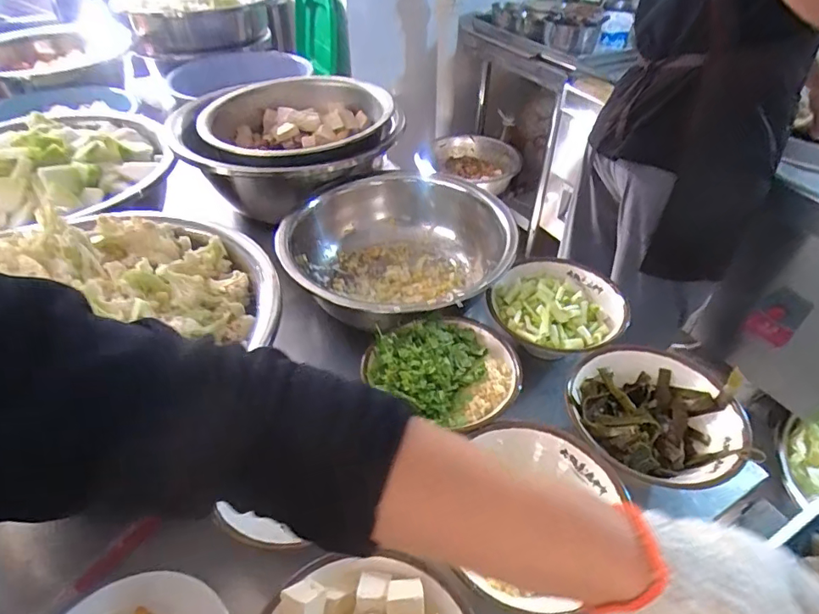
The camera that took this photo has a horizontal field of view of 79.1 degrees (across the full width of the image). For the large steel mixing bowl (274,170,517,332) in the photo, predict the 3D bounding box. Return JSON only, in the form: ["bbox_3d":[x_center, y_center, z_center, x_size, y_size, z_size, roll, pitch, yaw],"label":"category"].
[{"bbox_3d":[-0.028,-0.086,0.791,0.328,0.146,0.370,-10,44,-14],"label":"large steel mixing bowl"}]

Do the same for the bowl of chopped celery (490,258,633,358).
[{"bbox_3d":[0.208,0.006,0.705,0.173,0.087,0.182,2,42,-2],"label":"bowl of chopped celery"}]

